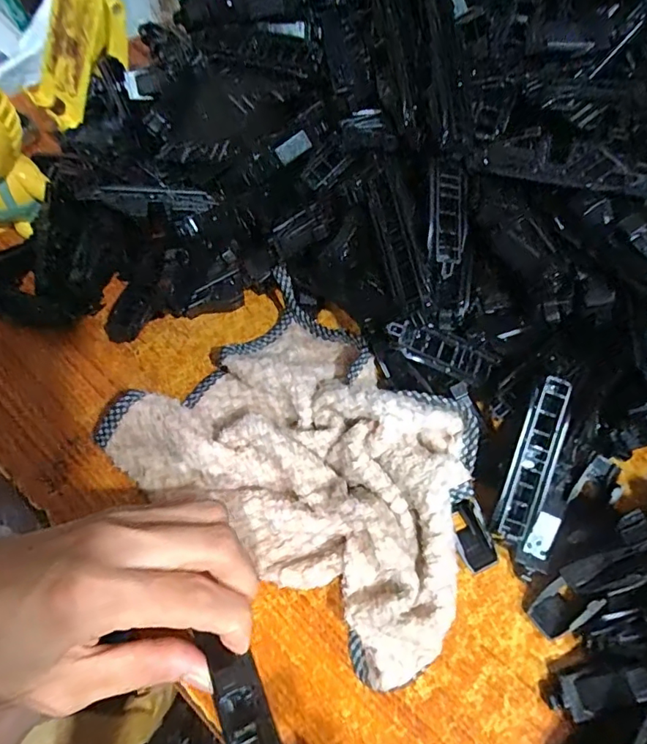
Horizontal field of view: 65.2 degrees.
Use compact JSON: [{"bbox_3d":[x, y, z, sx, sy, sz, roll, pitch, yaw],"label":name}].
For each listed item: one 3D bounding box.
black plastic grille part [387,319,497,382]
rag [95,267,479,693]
[{"bbox_3d":[0.060,-0.010,0.254,0.064,0.005,0.017,19,100,-24],"label":"black plastic grille part"},{"bbox_3d":[-0.003,0.036,0.244,0.172,0.035,0.125,33,65,18],"label":"rag"}]

